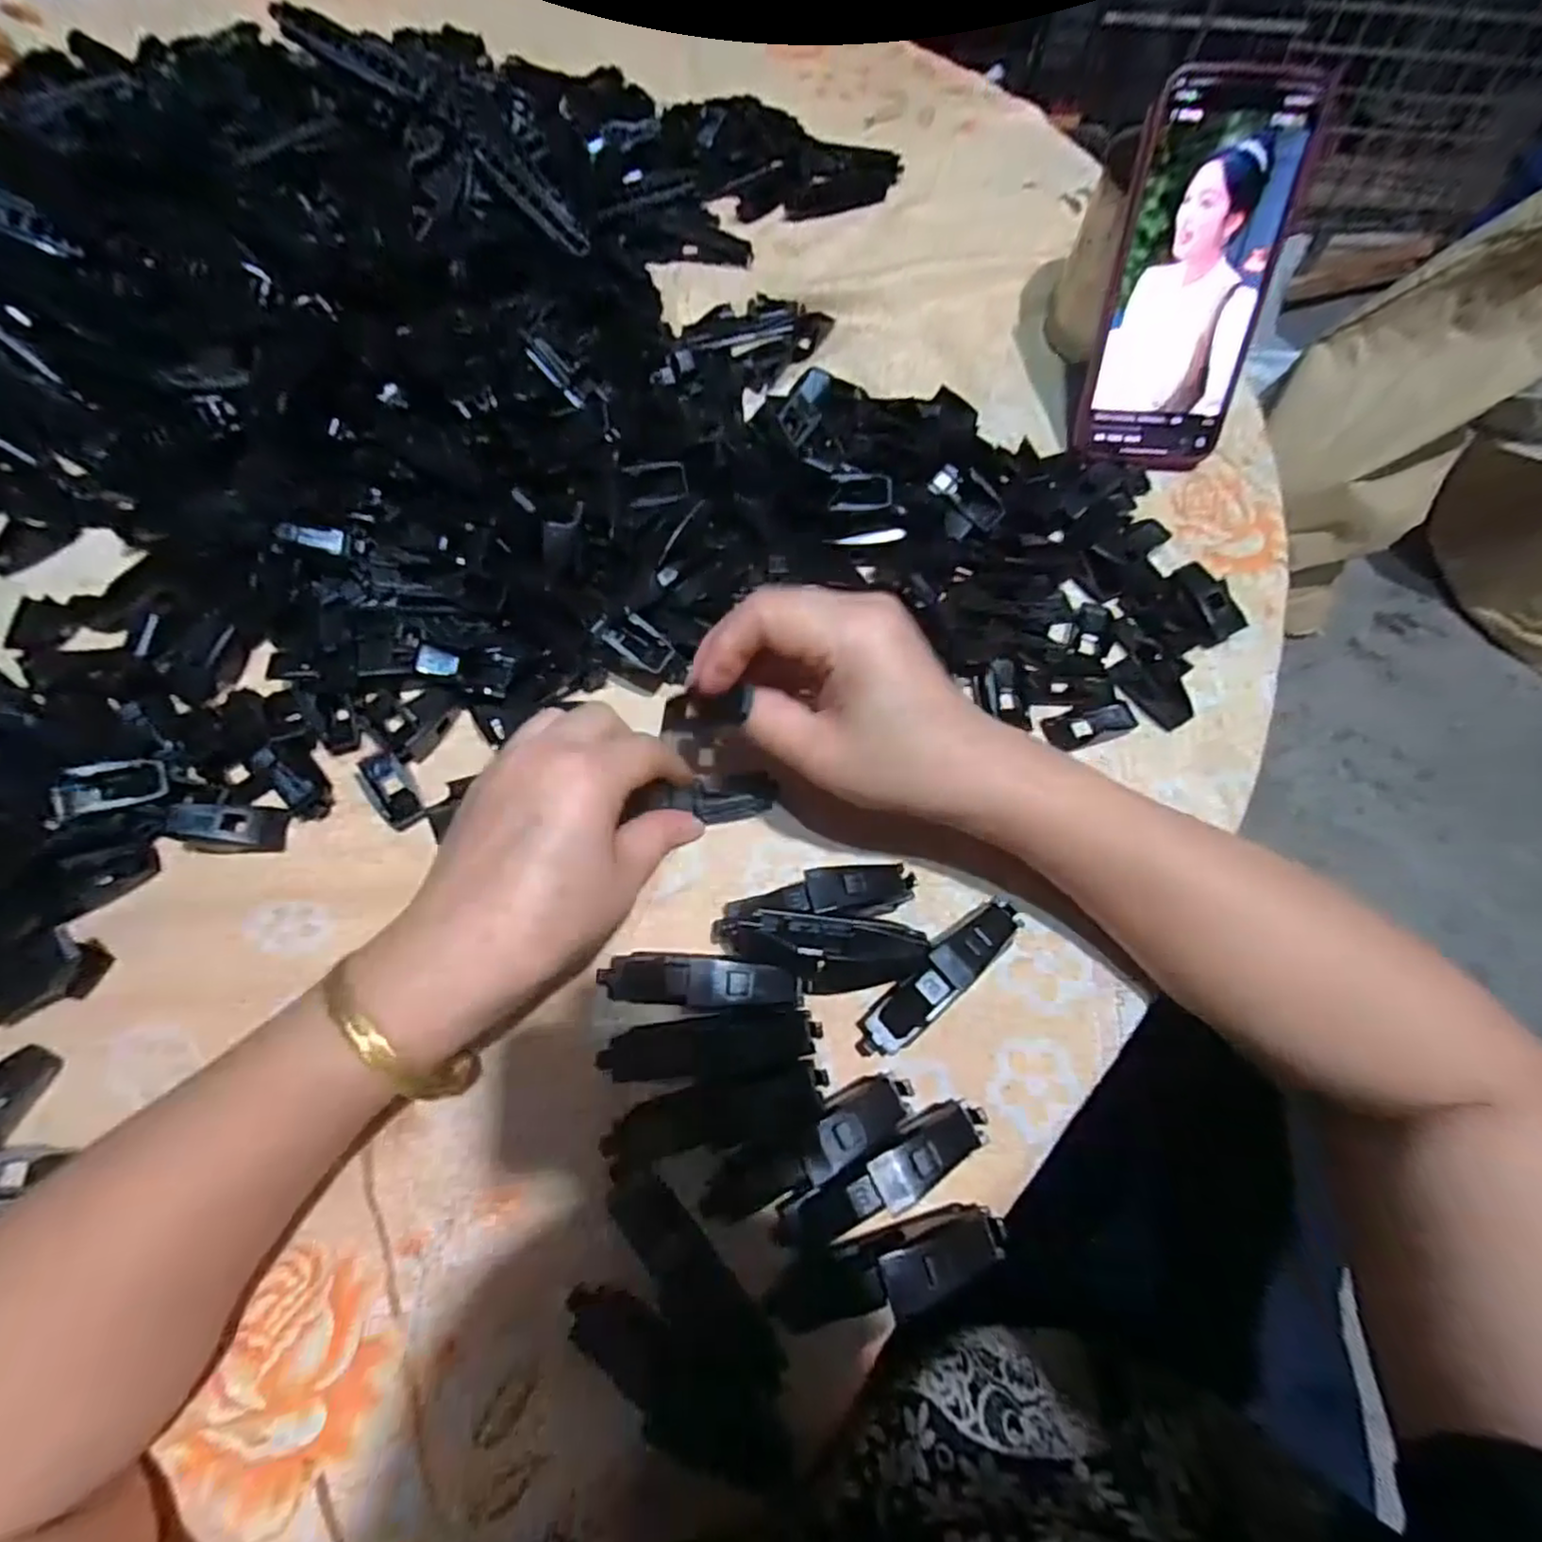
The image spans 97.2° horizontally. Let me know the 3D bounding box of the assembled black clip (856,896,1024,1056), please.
[{"bbox_3d":[0.068,0.079,0.265,0.082,0.025,0.019,-40,72,-14],"label":"assembled black clip"}]

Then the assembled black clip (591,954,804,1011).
[{"bbox_3d":[-0.027,0.081,0.260,0.078,0.019,0.020,6,68,3],"label":"assembled black clip"}]

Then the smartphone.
[{"bbox_3d":[0.210,-0.242,0.341,0.077,0.158,0.014,3,31,2],"label":"smartphone"}]

